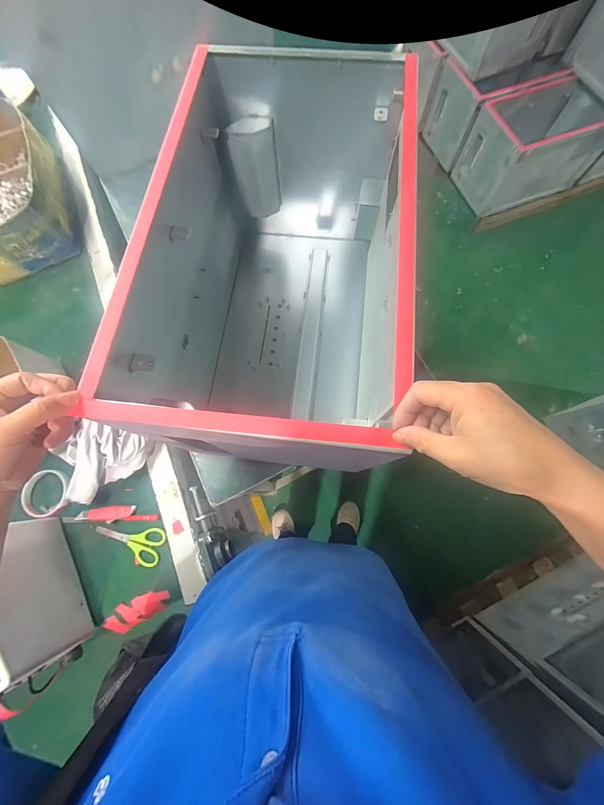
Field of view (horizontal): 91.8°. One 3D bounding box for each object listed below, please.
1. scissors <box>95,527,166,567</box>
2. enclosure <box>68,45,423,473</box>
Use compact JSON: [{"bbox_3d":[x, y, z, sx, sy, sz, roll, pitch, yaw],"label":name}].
[{"bbox_3d":[-0.307,0.250,0.517,0.125,0.005,0.060,6,75,4],"label":"scissors"},{"bbox_3d":[-0.033,-0.229,0.508,0.316,0.363,0.606,1,75,3],"label":"enclosure"}]

